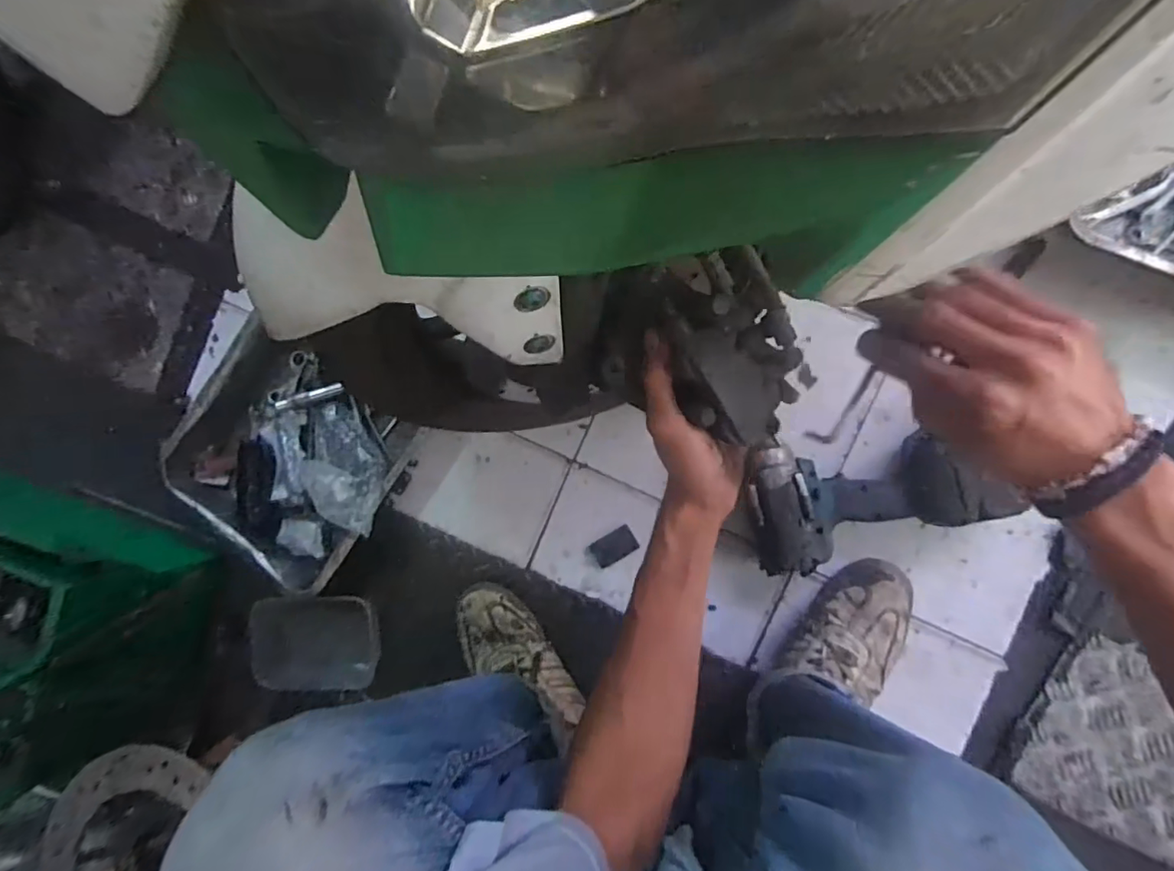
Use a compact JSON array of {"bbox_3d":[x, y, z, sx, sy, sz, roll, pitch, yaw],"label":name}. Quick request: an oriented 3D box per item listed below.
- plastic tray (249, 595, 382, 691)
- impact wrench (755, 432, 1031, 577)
[{"bbox_3d":[-0.357,0.271,0.738,0.176,0.040,0.132,0,90,9],"label":"plastic tray"},{"bbox_3d":[0.304,0.062,0.623,0.237,0.073,0.152,-11,89,9],"label":"impact wrench"}]

